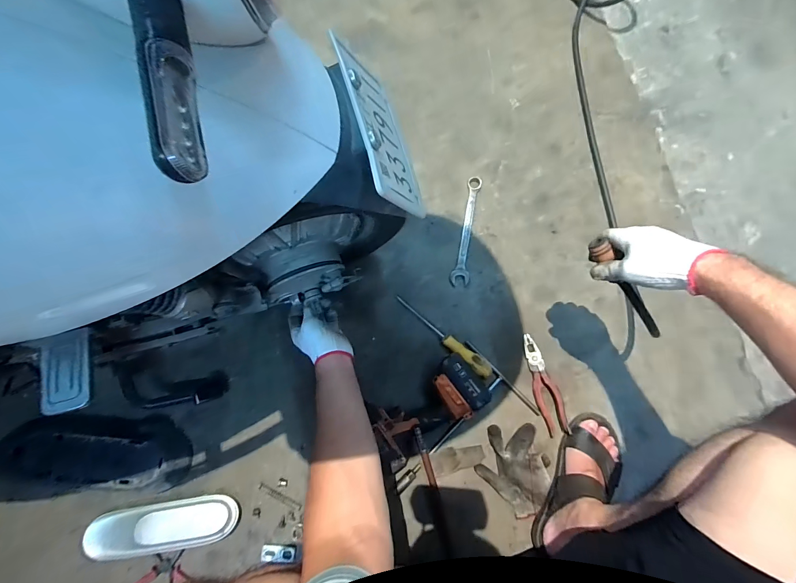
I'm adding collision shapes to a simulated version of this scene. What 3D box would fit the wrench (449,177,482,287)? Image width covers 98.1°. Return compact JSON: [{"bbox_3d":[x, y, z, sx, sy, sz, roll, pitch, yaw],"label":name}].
[{"bbox_3d":[0.153,-0.137,0.768,0.040,0.007,0.257,10,76,3],"label":"wrench"}]

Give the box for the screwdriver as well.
[{"bbox_3d":[0.088,0.089,0.696,0.235,0.035,0.032,39,79,9],"label":"screwdriver"}]

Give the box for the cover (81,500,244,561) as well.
[{"bbox_3d":[-0.414,0.416,0.601,0.244,0.035,0.080,-4,76,-1],"label":"cover"}]

